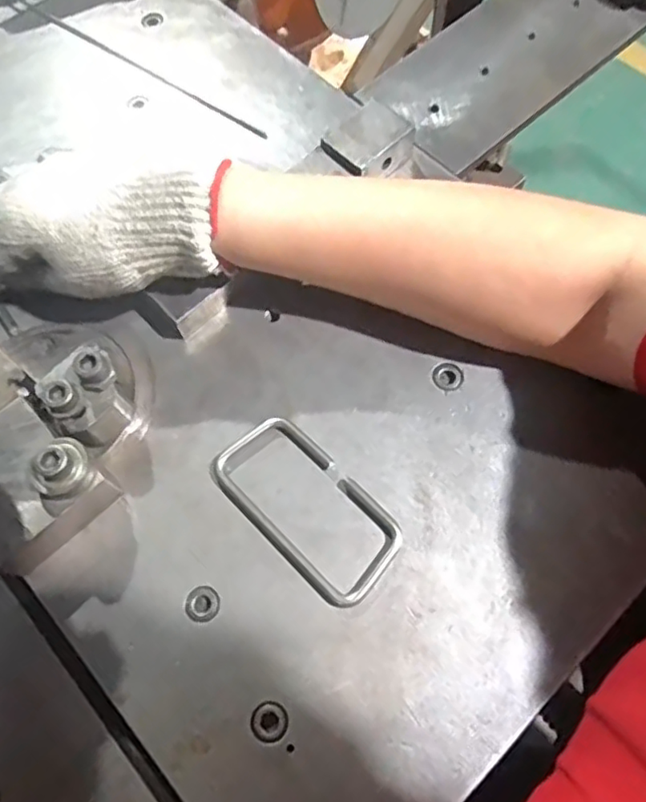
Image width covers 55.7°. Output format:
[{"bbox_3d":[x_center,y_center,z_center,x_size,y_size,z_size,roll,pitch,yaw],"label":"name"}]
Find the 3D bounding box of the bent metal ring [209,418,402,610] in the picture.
[{"bbox_3d":[-0.008,0.055,0.323,0.052,0.009,0.103,-43,73,-14],"label":"bent metal ring"}]

